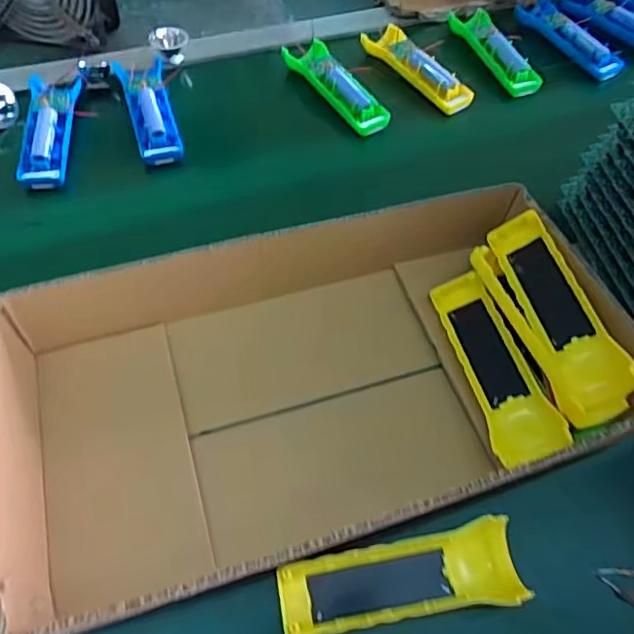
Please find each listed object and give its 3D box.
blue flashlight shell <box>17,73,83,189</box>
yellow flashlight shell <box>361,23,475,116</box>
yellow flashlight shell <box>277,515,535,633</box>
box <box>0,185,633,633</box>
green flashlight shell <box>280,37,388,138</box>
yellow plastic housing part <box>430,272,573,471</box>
[{"bbox_3d":[-0.281,-0.198,0.604,0.055,0.034,0.148,-3,55,-7],"label":"blue flashlight shell"},{"bbox_3d":[0.119,-0.296,0.690,0.045,0.039,0.157,-28,61,-23],"label":"yellow flashlight shell"},{"bbox_3d":[0.054,0.171,0.374,0.155,0.033,0.049,-5,55,-8],"label":"yellow flashlight shell"},{"bbox_3d":[-0.001,0.055,0.417,0.415,0.135,0.222,-14,57,-15],"label":"box"},{"bbox_3d":[0.023,-0.266,0.661,0.046,0.027,0.158,-28,61,-23],"label":"green flashlight shell"},{"bbox_3d":[0.136,0.037,0.445,0.049,0.027,0.155,-31,51,17],"label":"yellow plastic housing part"}]

